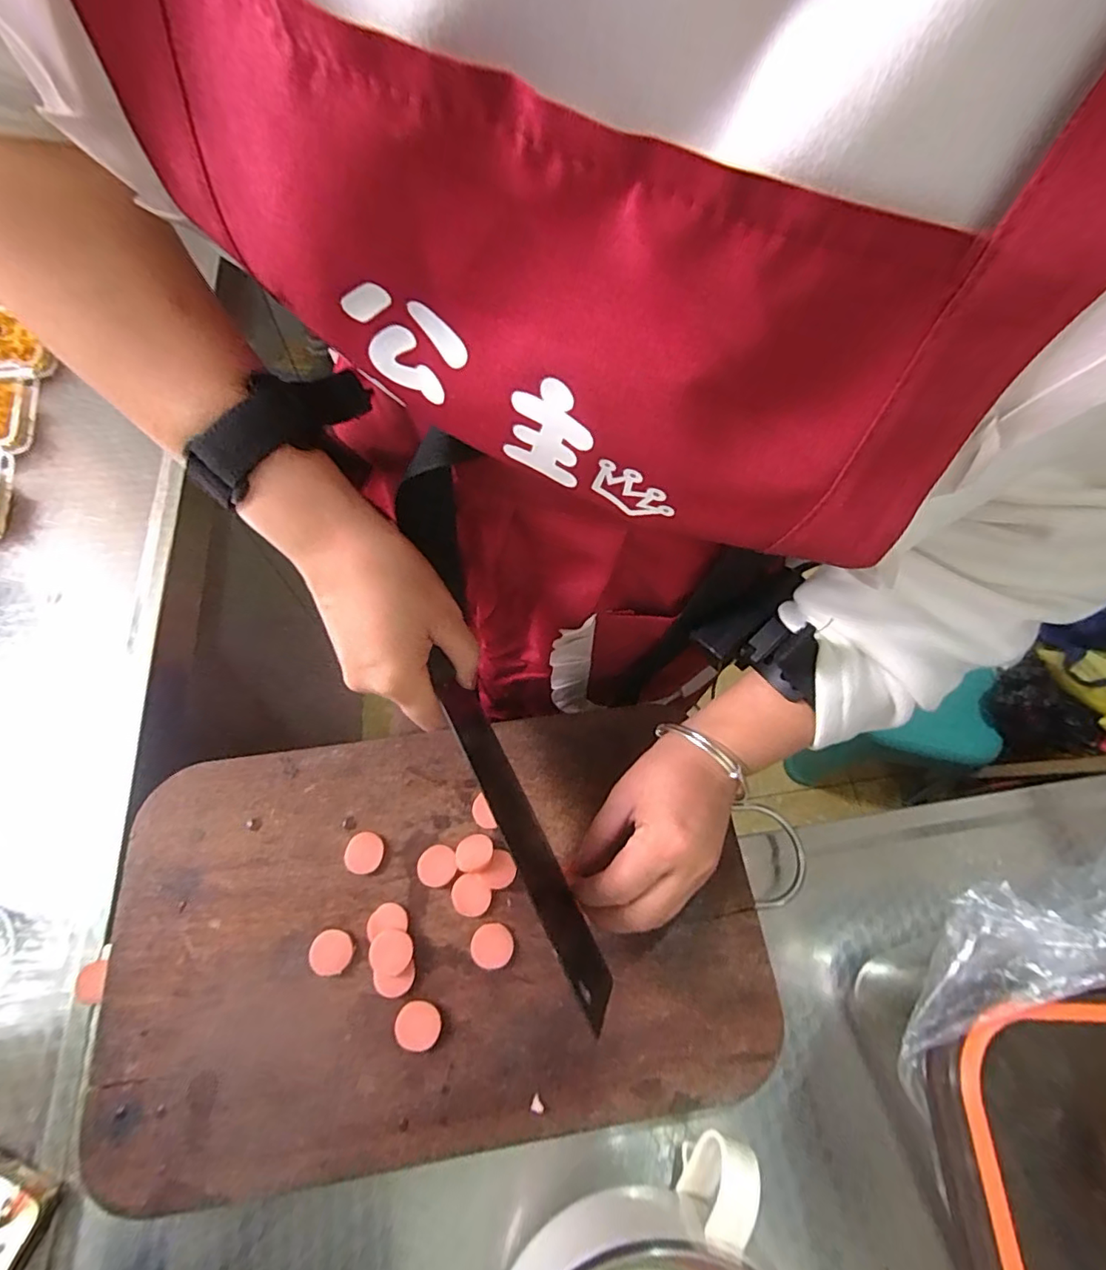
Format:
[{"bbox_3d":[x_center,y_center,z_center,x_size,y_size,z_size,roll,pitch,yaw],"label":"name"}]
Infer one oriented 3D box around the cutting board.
[{"bbox_3d":[-0.067,0.162,0.319,0.349,0.015,0.214,-9,67,-3],"label":"cutting board"}]

